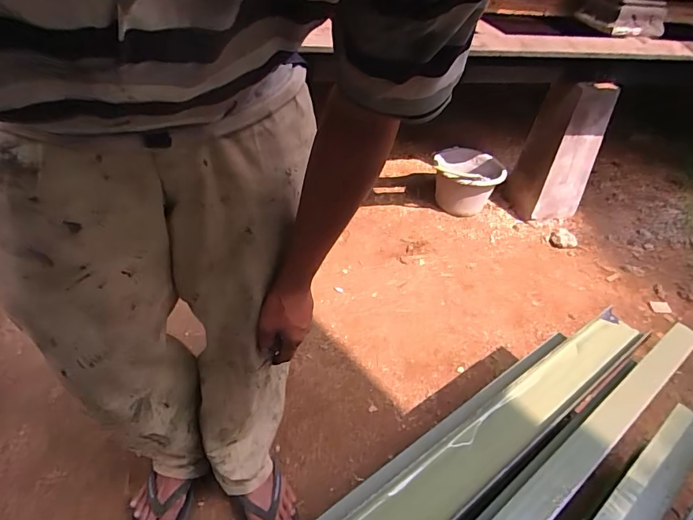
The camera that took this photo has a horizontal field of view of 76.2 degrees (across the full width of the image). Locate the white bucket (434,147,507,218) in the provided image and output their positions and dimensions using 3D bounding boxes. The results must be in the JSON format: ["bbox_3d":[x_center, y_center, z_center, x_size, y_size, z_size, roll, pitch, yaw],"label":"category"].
[{"bbox_3d":[0.479,-0.306,1.812,0.278,0.211,0.268,4,41,-3],"label":"white bucket"}]

